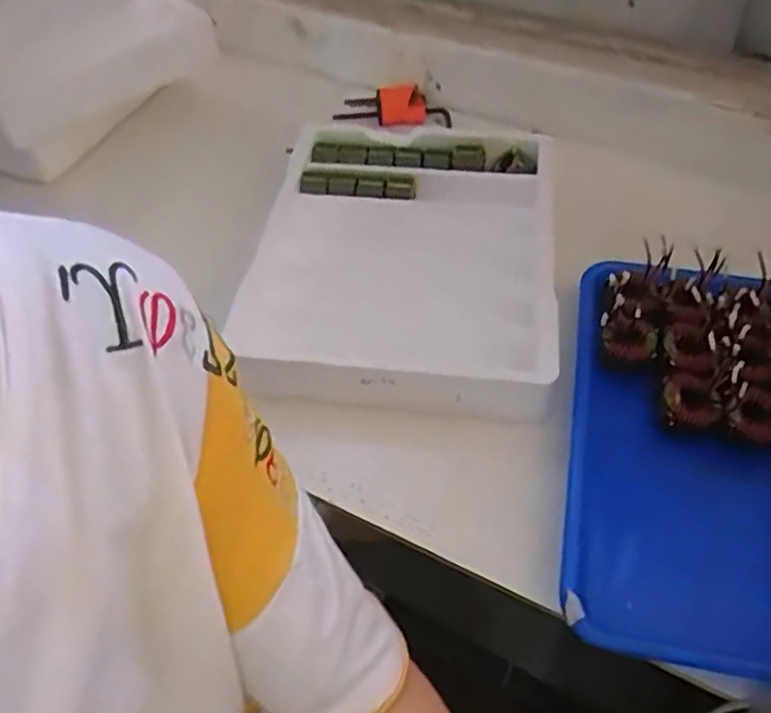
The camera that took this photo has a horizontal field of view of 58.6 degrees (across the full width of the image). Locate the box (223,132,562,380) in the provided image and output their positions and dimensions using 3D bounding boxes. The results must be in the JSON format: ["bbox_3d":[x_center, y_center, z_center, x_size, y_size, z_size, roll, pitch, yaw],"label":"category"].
[{"bbox_3d":[0.018,-0.104,0.618,0.259,0.042,0.330,6,51,8],"label":"box"}]

